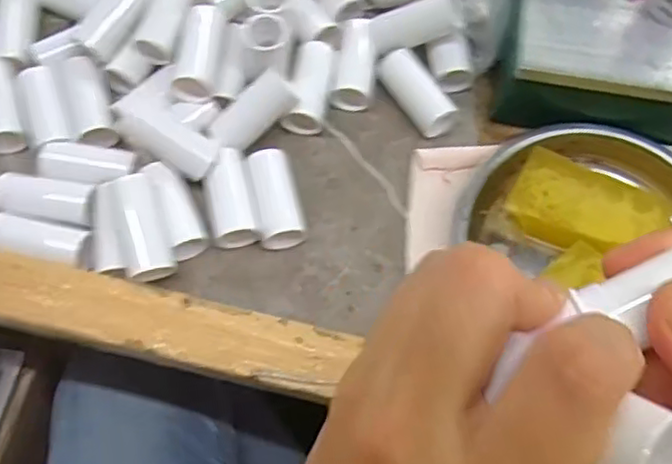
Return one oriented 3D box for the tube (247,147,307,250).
[{"bbox_3d":[-0.029,-0.018,0.324,0.021,0.015,0.051,-10,68,-5],"label":"tube"}]

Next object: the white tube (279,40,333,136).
[{"bbox_3d":[-0.015,-0.078,0.347,0.020,0.016,0.049,7,67,2],"label":"white tube"}]

